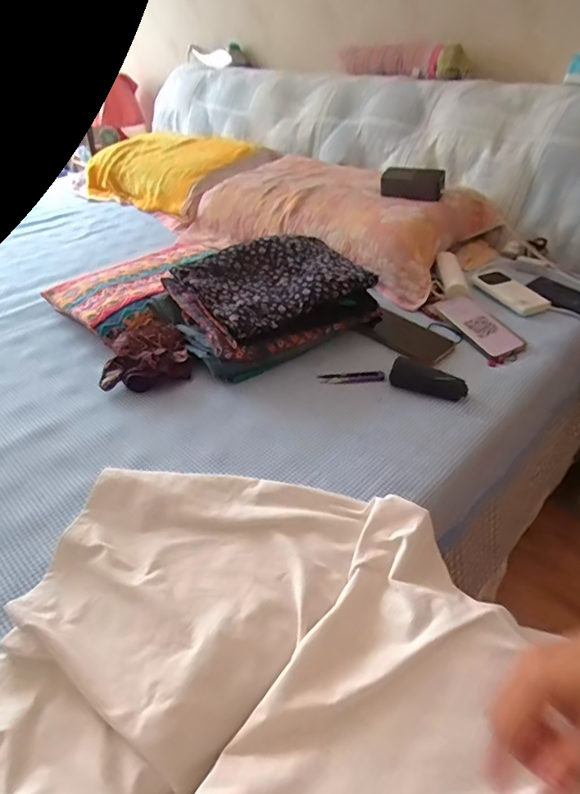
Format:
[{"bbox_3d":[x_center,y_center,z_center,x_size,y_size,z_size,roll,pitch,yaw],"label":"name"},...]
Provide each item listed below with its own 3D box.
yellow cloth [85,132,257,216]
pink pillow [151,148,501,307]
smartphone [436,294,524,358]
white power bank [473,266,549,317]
[{"bbox_3d":[-0.391,-0.686,1.414,0.528,0.153,0.288,25,45,29],"label":"yellow cloth"},{"bbox_3d":[0.063,-0.436,1.113,0.737,0.128,0.365,23,45,27],"label":"pink pillow"},{"bbox_3d":[0.328,-0.127,0.816,0.074,0.013,0.159,-25,55,-20],"label":"smartphone"},{"bbox_3d":[0.419,-0.207,0.900,0.070,0.018,0.152,-16,41,-18],"label":"white power bank"}]

